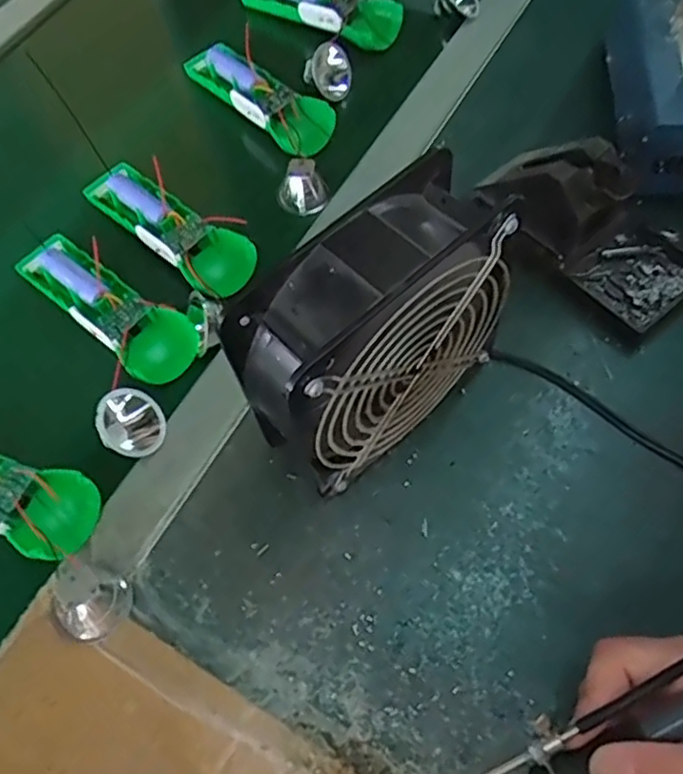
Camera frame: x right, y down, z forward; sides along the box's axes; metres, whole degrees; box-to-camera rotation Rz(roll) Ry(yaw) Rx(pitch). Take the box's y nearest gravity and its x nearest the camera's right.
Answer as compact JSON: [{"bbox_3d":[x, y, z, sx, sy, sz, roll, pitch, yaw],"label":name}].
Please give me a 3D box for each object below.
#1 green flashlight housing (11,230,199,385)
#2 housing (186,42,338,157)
[{"bbox_3d":[-0.166,-0.060,0.467,0.155,0.031,0.055,38,72,22],"label":"green flashlight housing"},{"bbox_3d":[-0.069,-0.238,0.534,0.152,0.022,0.044,37,72,22],"label":"housing"}]

